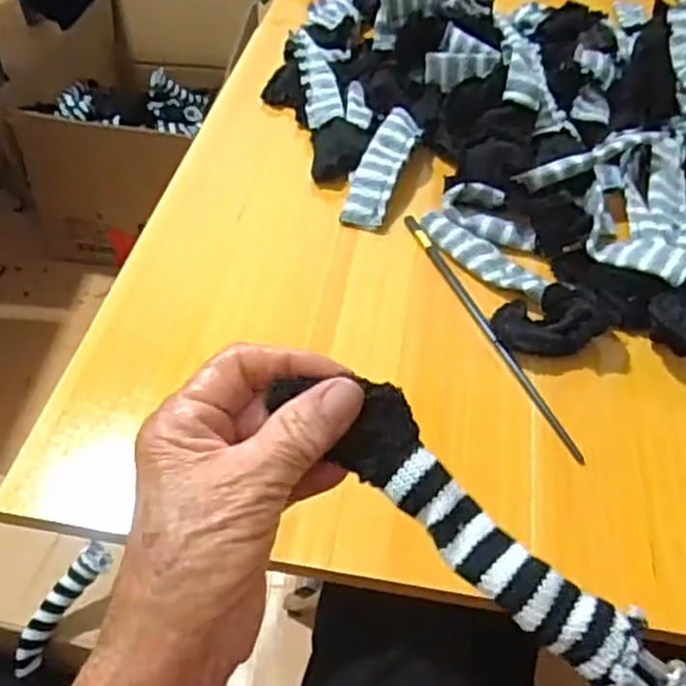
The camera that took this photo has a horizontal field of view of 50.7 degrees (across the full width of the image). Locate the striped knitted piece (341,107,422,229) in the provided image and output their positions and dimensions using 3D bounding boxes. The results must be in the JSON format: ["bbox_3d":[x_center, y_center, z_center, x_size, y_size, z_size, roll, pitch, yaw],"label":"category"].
[{"bbox_3d":[0.031,-0.144,0.586,0.036,0.009,0.118,16,67,14],"label":"striped knitted piece"}]

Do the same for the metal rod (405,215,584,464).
[{"bbox_3d":[0.096,-0.015,0.498,0.008,0.007,0.237,-16,50,-14],"label":"metal rod"}]

